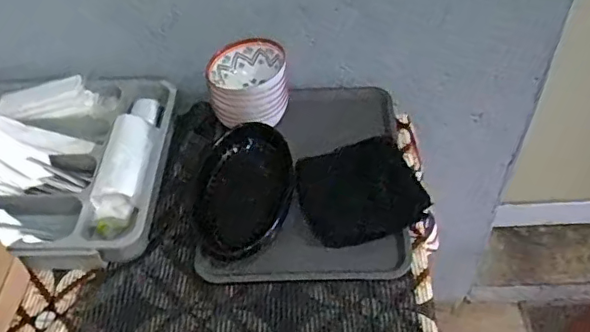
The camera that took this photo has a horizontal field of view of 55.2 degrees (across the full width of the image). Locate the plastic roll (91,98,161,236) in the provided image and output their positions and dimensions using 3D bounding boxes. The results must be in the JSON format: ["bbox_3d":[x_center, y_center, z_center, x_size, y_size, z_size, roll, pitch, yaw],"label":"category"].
[{"bbox_3d":[-0.245,-0.011,0.833,0.051,0.051,0.235,1,49,5],"label":"plastic roll"}]

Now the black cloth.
[{"bbox_3d":[0.089,0.035,0.773,0.161,0.017,0.133,-19,76,-3],"label":"black cloth"}]

